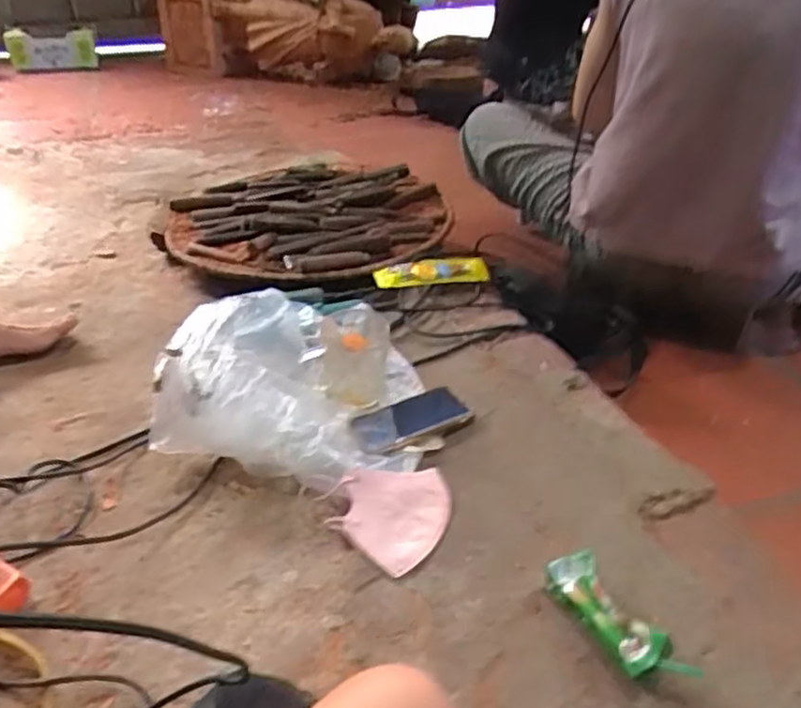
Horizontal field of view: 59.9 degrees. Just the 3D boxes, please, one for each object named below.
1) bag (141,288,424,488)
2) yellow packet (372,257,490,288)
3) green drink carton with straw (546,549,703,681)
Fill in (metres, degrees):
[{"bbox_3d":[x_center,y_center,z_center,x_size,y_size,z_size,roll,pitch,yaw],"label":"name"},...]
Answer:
[{"bbox_3d":[-0.115,0.021,0.851,0.300,0.140,0.265,11,36,14],"label":"bag"},{"bbox_3d":[0.049,-0.127,1.096,0.184,0.011,0.052,-4,55,-12],"label":"yellow packet"},{"bbox_3d":[0.187,0.232,0.604,0.052,0.047,0.140,-15,38,-21],"label":"green drink carton with straw"}]

